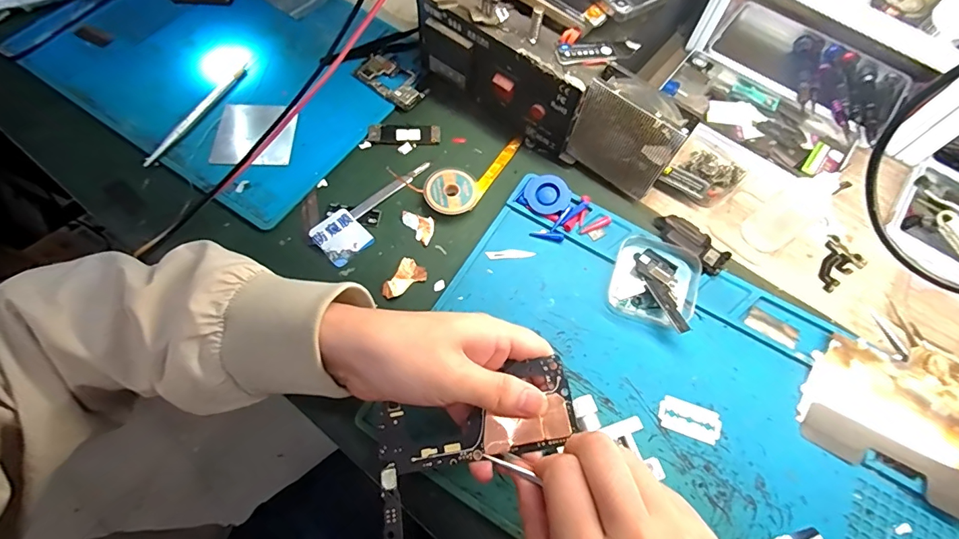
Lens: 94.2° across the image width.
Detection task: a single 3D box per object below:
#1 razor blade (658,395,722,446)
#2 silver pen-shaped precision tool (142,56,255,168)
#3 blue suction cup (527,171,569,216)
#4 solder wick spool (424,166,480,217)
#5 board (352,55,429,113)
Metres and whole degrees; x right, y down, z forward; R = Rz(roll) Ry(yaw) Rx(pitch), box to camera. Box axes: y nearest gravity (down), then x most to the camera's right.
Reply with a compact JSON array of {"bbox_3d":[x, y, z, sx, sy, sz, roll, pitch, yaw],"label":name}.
[{"bbox_3d":[0.148,0.105,0.312,0.042,0.004,0.023,20,67,7],"label":"razor blade"},{"bbox_3d":[-0.251,-0.147,0.405,0.010,0.010,0.144,23,68,9],"label":"silver pen-shaped precision tool"},{"bbox_3d":[0.058,-0.063,0.377,0.035,0.008,0.035,-1,81,9],"label":"blue suction cup"},{"bbox_3d":[-0.023,-0.066,0.381,0.043,0.012,0.046,1,66,-1],"label":"solder wick spool"},{"bbox_3d":[-0.085,-0.183,0.431,0.071,0.005,0.038,34,70,13],"label":"board"}]

